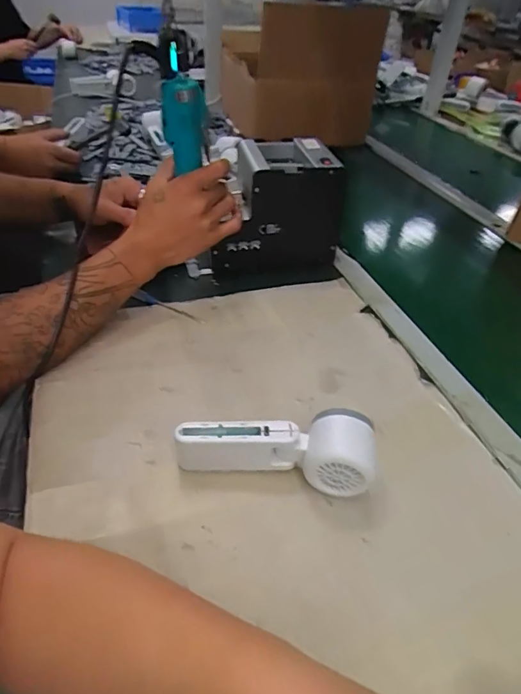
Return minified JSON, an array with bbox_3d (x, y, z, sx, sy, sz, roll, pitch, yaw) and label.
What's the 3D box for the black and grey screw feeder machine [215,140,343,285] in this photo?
[{"bbox_3d":[0.017,-0.199,0.671,0.181,0.147,0.137,-3,40,-7],"label":"black and grey screw feeder machine"}]

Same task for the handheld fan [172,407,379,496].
[{"bbox_3d":[0.014,0.087,0.404,0.168,0.052,0.053,7,39,5],"label":"handheld fan"}]

